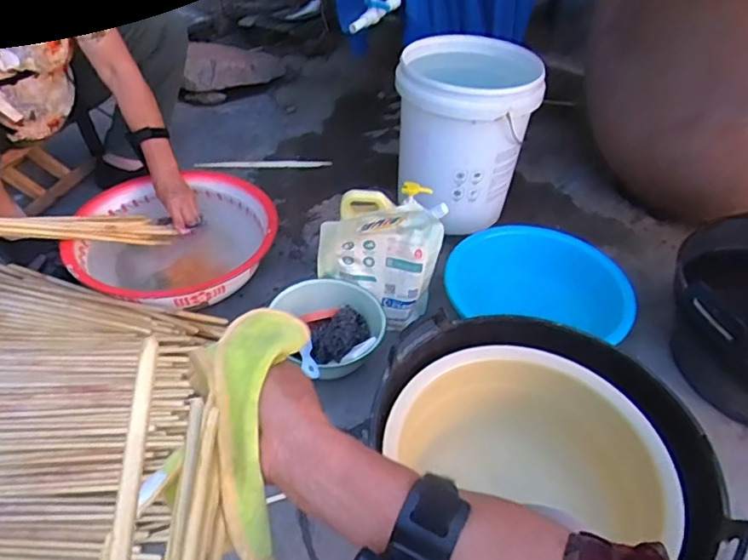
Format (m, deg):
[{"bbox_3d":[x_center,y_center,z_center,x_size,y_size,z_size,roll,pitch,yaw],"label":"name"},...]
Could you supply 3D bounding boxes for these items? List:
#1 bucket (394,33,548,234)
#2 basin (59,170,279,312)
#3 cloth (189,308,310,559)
[{"bbox_3d":[0.190,-0.323,1.211,0.280,0.324,0.262,2,43,-2],"label":"bucket"},{"bbox_3d":[-0.387,-0.072,1.096,0.372,0.111,0.358,3,44,-3],"label":"basin"},{"bbox_3d":[-0.088,0.092,0.384,0.078,0.055,0.189,0,52,-7],"label":"cloth"}]

